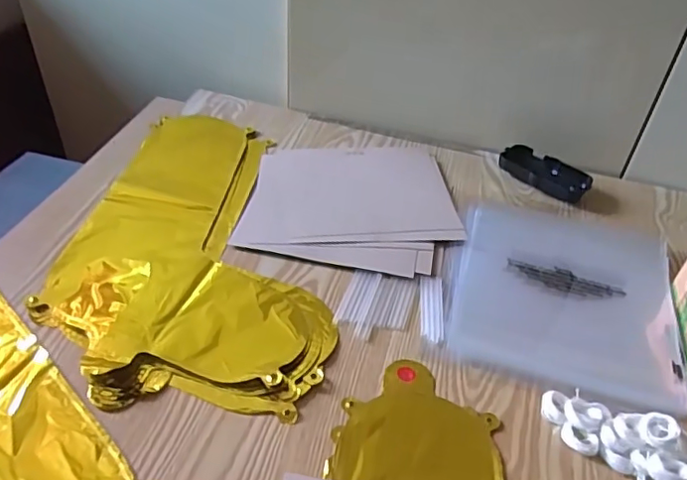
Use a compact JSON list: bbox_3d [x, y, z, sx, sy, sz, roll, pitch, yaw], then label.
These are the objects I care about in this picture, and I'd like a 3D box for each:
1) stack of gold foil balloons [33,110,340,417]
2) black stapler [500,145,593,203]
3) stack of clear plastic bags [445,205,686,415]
[{"bbox_3d":[-0.135,-0.013,0.591,0.257,0.012,0.412,5,41,0],"label":"stack of gold foil balloons"},{"bbox_3d":[0.247,-0.083,0.699,0.105,0.024,0.056,27,45,24],"label":"black stapler"},{"bbox_3d":[0.218,0.045,0.562,0.203,0.010,0.237,14,41,11],"label":"stack of clear plastic bags"}]

